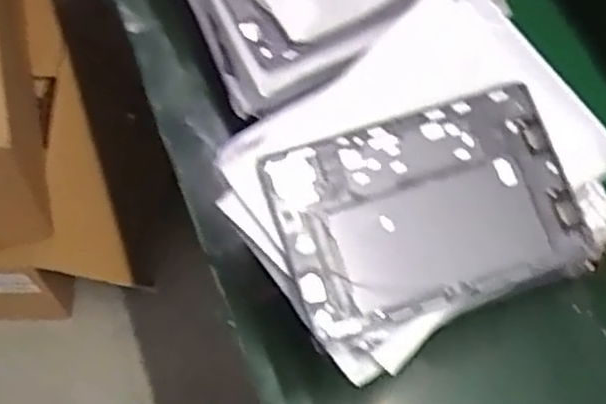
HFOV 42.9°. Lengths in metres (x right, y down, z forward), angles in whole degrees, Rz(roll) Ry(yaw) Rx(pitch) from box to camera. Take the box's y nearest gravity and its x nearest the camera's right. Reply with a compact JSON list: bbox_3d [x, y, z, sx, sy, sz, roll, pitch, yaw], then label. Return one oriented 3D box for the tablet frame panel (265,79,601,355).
[{"bbox_3d":[0.104,0.009,0.661,0.248,0.012,0.168,-16,77,-8],"label":"tablet frame panel"}]

